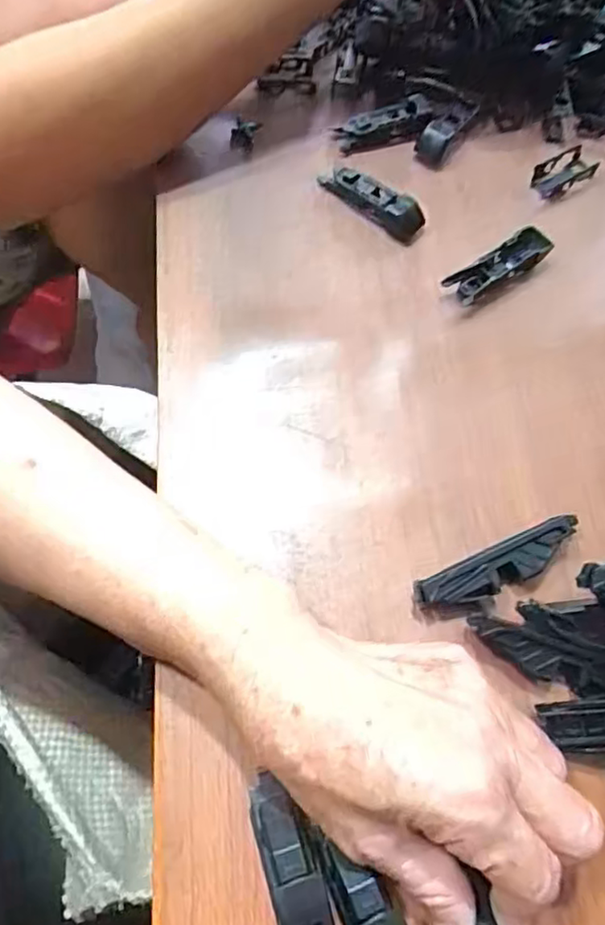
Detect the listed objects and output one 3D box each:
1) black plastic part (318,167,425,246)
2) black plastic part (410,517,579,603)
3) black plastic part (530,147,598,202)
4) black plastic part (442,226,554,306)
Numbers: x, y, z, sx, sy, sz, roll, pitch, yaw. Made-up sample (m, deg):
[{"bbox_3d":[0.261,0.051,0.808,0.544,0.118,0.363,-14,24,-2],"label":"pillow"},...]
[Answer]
[{"bbox_3d":[0.039,-0.152,0.376,0.067,0.013,0.021,37,71,15],"label":"black plastic part"},{"bbox_3d":[0.089,0.046,0.287,0.080,0.017,0.018,-23,68,-10],"label":"black plastic part"},{"bbox_3d":[0.161,-0.178,0.397,0.044,0.008,0.023,-33,70,-14],"label":"black plastic part"},{"bbox_3d":[0.108,-0.108,0.361,0.063,0.015,0.017,-32,69,-13],"label":"black plastic part"}]

